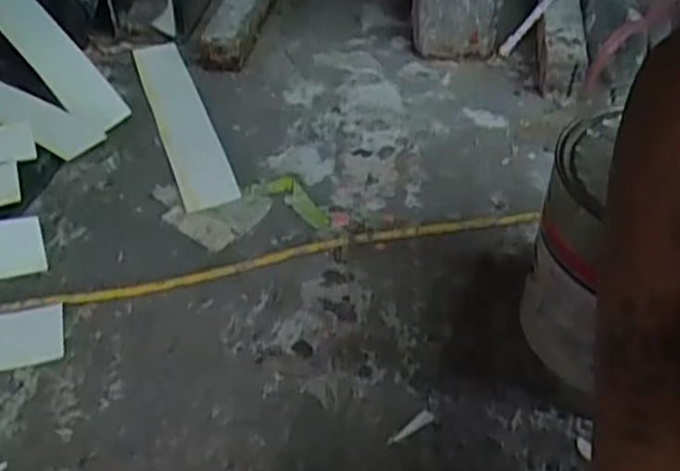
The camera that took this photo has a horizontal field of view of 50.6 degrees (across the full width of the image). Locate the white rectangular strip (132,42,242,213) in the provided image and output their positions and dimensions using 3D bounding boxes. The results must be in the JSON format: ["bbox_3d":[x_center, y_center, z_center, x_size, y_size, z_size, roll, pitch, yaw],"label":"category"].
[{"bbox_3d":[-0.200,-0.151,0.905,0.063,0.008,0.349,-16,46,-14],"label":"white rectangular strip"}]

